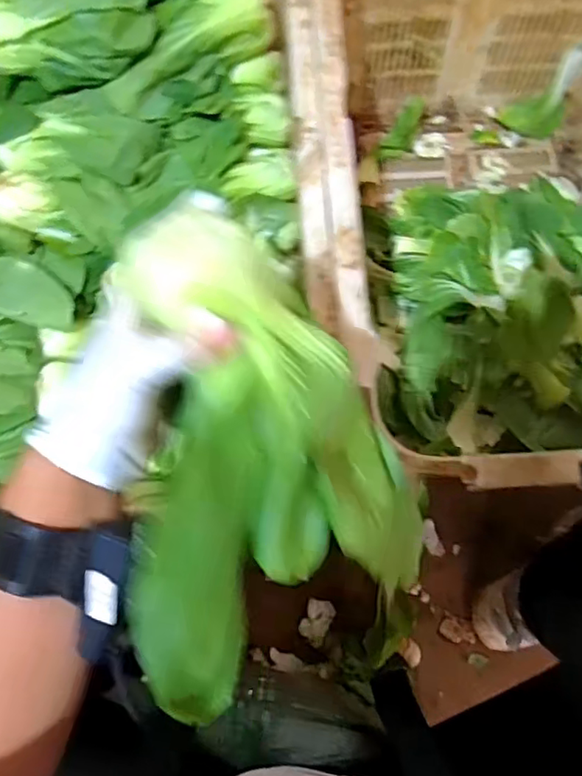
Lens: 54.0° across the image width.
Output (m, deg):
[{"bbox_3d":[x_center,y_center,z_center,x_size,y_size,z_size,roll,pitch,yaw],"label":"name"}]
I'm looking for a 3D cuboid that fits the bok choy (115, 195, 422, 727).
[{"bbox_3d":[-0.029,0.023,0.294,0.146,0.090,0.216,-25,76,-6],"label":"bok choy"}]

